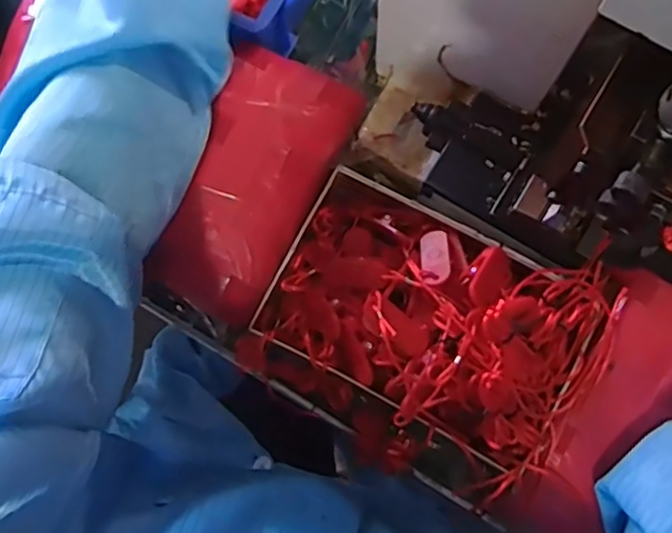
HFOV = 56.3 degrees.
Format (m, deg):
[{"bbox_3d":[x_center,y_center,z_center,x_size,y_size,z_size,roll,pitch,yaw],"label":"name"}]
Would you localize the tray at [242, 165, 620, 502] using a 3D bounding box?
[{"bbox_3d":[0.064,0.037,0.420,0.219,0.065,0.151,26,81,6],"label":"tray"}]

